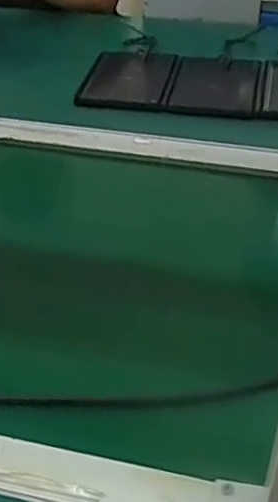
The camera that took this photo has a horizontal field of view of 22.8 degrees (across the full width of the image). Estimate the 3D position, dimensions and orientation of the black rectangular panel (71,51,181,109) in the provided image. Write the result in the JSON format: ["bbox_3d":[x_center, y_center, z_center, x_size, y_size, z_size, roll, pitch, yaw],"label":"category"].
[{"bbox_3d":[-0.012,-0.247,0.969,0.118,0.009,0.157,7,39,9],"label":"black rectangular panel"}]

